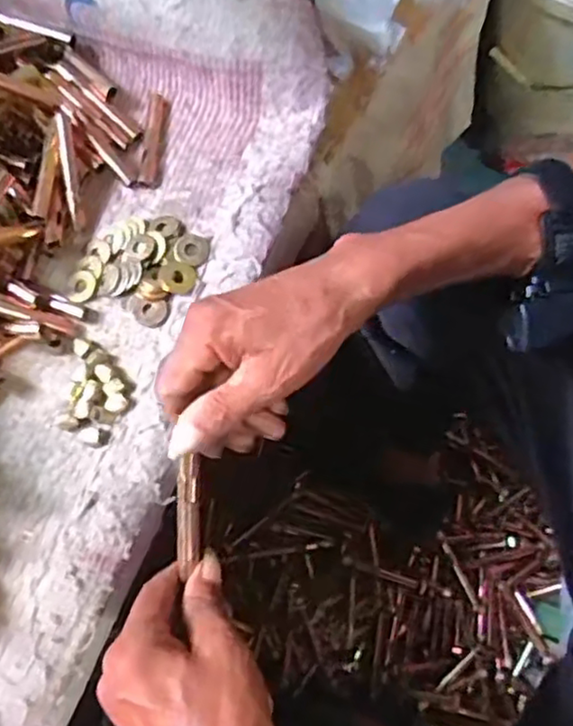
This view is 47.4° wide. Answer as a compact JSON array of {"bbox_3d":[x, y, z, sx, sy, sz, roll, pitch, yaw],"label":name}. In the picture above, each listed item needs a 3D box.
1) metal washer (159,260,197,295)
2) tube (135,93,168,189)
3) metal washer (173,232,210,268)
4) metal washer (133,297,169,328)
[{"bbox_3d":[-0.078,-0.062,0.465,0.026,0.006,0.028,-1,67,1],"label":"metal washer"},{"bbox_3d":[-0.104,-0.177,0.518,0.016,0.008,0.085,4,68,3],"label":"tube"},{"bbox_3d":[-0.069,-0.083,0.475,0.024,0.004,0.028,-10,68,-2],"label":"metal washer"},{"bbox_3d":[-0.096,-0.036,0.462,0.025,0.004,0.022,15,69,7],"label":"metal washer"}]

